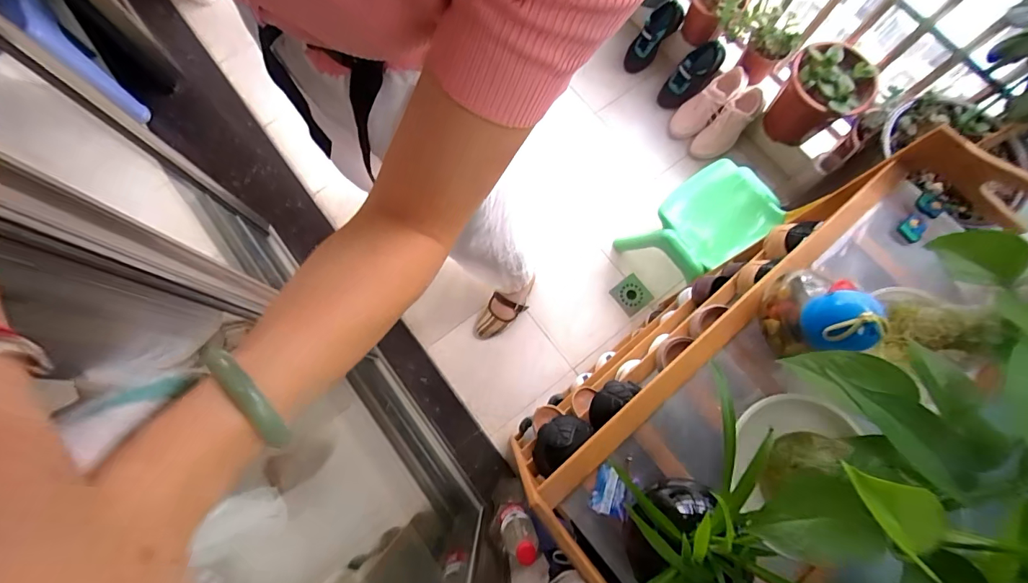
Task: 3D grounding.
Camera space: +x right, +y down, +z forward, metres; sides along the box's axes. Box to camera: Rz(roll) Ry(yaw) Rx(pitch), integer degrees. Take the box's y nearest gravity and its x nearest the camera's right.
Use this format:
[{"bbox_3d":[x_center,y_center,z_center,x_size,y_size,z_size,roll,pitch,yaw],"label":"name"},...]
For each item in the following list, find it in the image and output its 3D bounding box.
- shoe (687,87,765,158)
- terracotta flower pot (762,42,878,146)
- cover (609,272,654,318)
[{"bbox_3d":[0.655,-0.508,1.347,0.102,0.072,0.240,48,119,10],"label":"shoe"},{"bbox_3d":[0.828,-0.532,1.204,0.227,0.178,0.196,-42,80,-11],"label":"terracotta flower pot"},{"bbox_3d":[0.350,0.009,1.300,0.106,0.013,0.097,-37,79,-10],"label":"cover"}]

